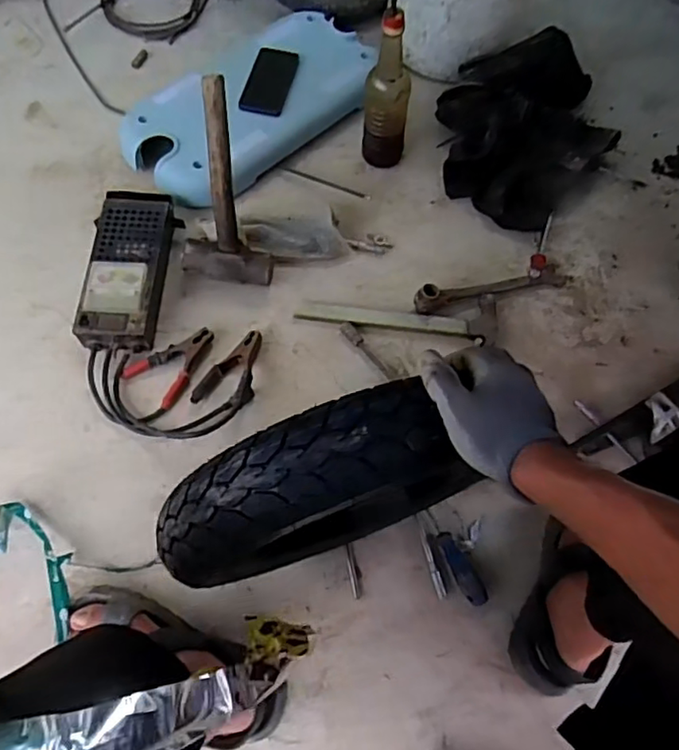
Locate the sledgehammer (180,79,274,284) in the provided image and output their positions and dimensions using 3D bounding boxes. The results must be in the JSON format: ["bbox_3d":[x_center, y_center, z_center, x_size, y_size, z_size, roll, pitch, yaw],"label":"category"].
[{"bbox_3d":[-0.174,-0.287,0.928,0.140,0.302,0.044,1,27,-3],"label":"sledgehammer"}]

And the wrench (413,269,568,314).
[{"bbox_3d":[0.256,-0.146,1.014,0.278,0.045,0.048,-11,66,-9],"label":"wrench"}]

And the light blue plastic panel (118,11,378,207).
[{"bbox_3d":[-0.161,-0.514,1.140,0.499,0.096,0.309,-32,70,-17],"label":"light blue plastic panel"}]

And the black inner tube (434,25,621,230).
[{"bbox_3d":[0.342,-0.474,1.153,0.313,0.094,0.399,34,67,12],"label":"black inner tube"}]

